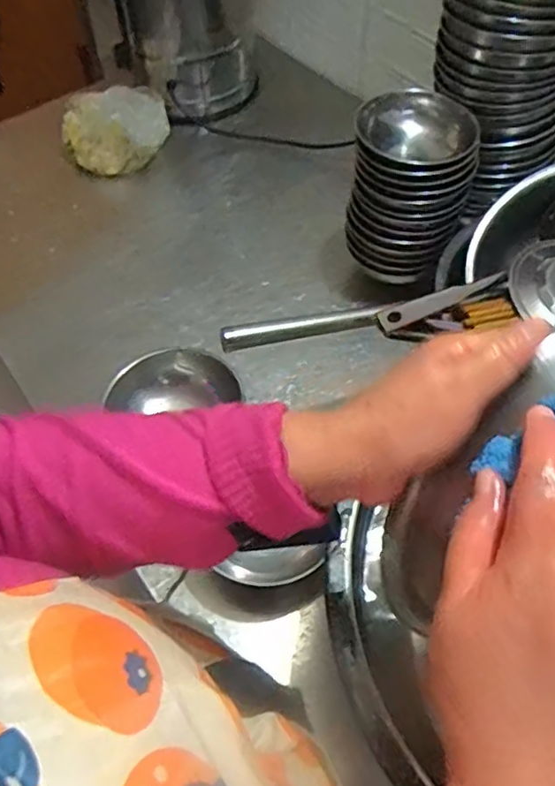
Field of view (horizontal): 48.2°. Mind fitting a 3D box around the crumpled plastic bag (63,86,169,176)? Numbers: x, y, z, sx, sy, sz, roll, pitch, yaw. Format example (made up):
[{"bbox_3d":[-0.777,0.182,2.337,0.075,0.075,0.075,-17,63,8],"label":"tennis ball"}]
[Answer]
[{"bbox_3d":[-0.273,-0.448,1.066,0.184,0.147,0.055,-2,57,1],"label":"crumpled plastic bag"}]

